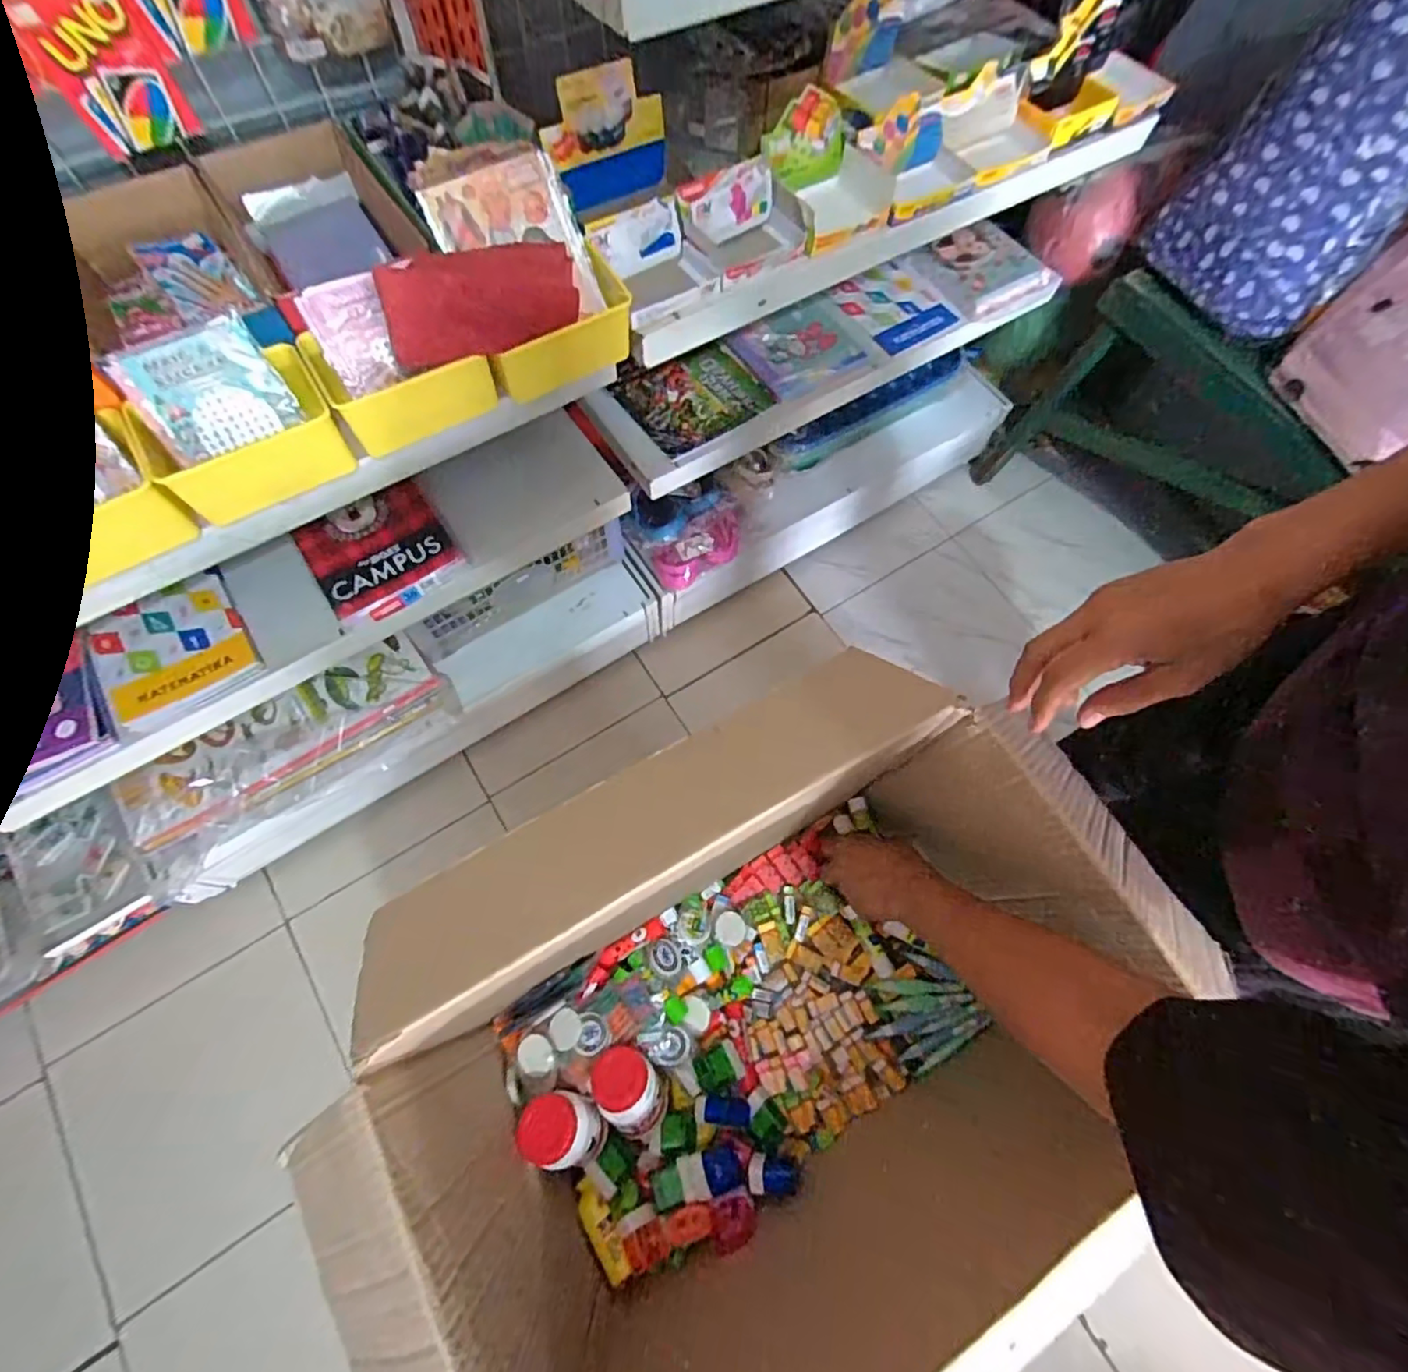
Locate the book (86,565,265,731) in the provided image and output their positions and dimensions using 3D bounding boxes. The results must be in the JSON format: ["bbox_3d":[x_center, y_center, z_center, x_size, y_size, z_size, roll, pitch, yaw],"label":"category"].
[{"bbox_3d":[-0.663,-0.050,0.775,0.155,0.022,0.166,-32,74,-14],"label":"book"}]

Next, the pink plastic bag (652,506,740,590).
[{"bbox_3d":[-0.005,-0.252,1.131,0.178,0.095,0.060,-35,75,-15],"label":"pink plastic bag"}]

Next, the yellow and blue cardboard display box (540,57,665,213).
[{"bbox_3d":[-0.105,-0.604,0.681,0.140,0.108,0.025,-30,55,-14],"label":"yellow and blue cardboard display box"}]

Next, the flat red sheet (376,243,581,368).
[{"bbox_3d":[-0.211,-0.374,0.599,0.194,0.021,0.096,-28,106,-30],"label":"flat red sheet"}]

